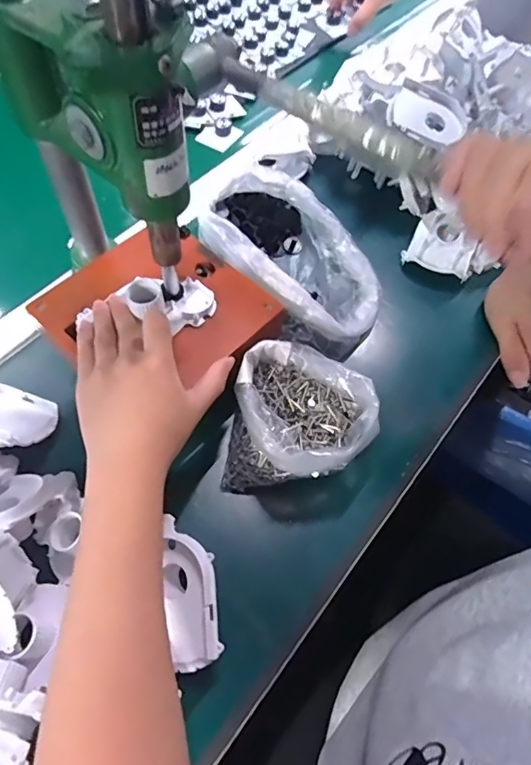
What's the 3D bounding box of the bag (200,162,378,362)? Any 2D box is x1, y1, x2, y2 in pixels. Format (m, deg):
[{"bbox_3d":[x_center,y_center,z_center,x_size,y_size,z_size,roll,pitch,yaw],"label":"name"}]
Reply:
[{"bbox_3d":[0.027,-0.132,0.500,0.132,0.046,0.228,-35,68,-21],"label":"bag"}]

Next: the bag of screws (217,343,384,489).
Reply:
[{"bbox_3d":[0.029,0.034,0.406,0.109,0.066,0.110,10,61,2],"label":"bag of screws"}]

